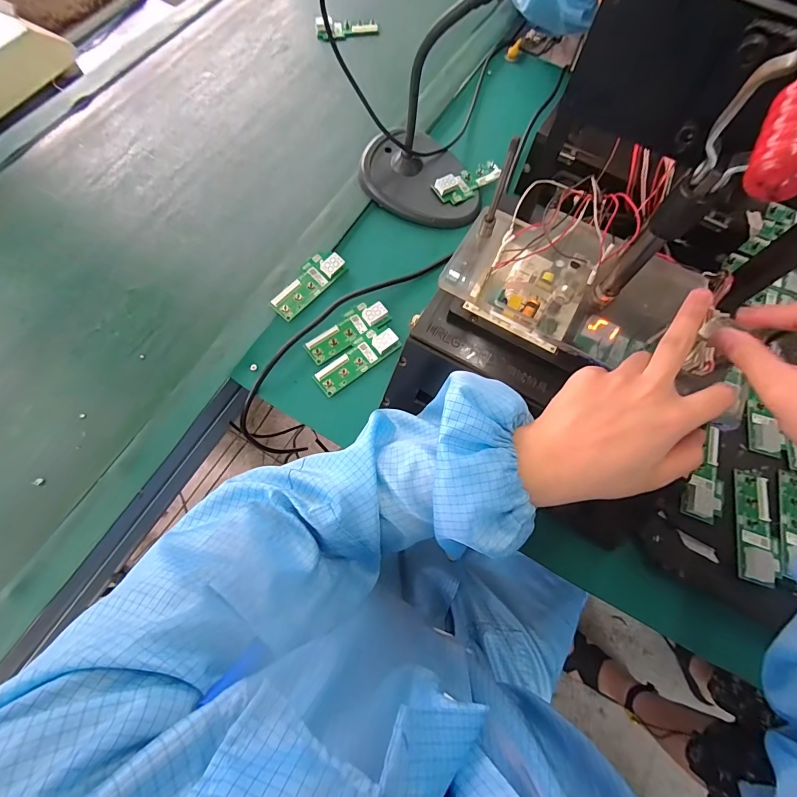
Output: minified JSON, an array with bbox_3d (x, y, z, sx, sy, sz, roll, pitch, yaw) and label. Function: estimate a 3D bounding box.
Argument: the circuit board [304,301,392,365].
[{"bbox_3d":[-0.058,-0.077,0.434,0.098,0.011,0.037,-38,74,-14],"label":"circuit board"}]

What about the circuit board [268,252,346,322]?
[{"bbox_3d":[-0.104,-0.132,0.450,0.034,0.011,0.097,34,72,11],"label":"circuit board"}]

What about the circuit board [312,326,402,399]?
[{"bbox_3d":[-0.046,-0.044,0.424,0.098,0.007,0.036,-37,74,-13],"label":"circuit board"}]

